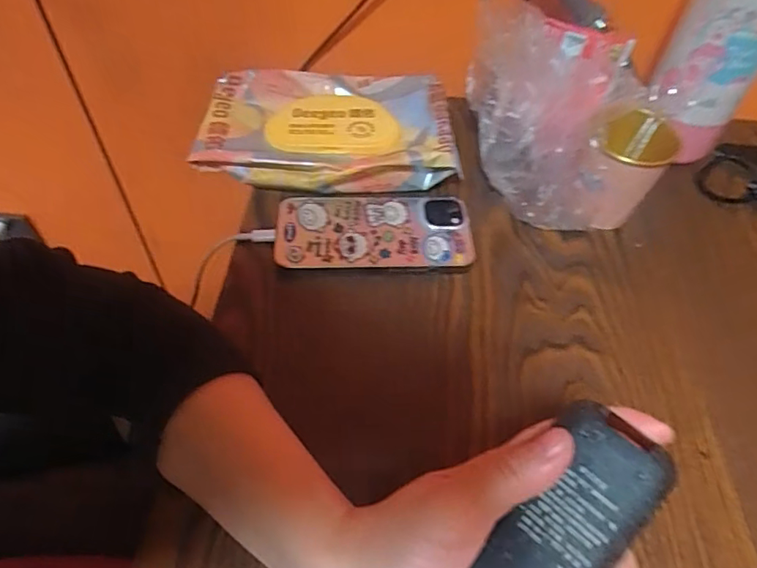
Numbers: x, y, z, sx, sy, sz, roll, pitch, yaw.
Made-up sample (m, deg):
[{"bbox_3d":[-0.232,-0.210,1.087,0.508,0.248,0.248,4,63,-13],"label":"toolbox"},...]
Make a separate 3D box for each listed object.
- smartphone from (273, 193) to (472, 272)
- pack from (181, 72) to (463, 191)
[{"bbox_3d":[-0.004,-0.042,0.417,0.148,0.015,0.079,-1,52,-2],"label":"smartphone"},{"bbox_3d":[-0.040,-0.135,0.463,0.213,0.042,0.130,5,52,2],"label":"pack"}]

